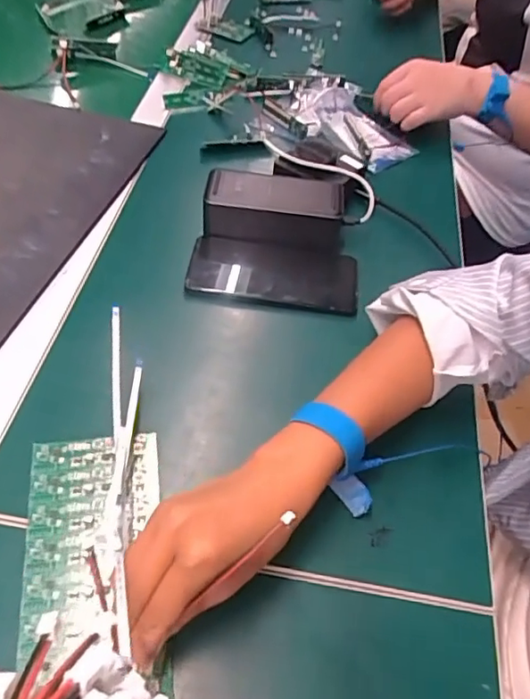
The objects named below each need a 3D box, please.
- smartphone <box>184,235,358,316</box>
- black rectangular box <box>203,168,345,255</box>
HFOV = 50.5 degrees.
[{"bbox_3d":[0.008,-0.072,0.527,0.152,0.013,0.075,7,53,-1],"label":"smartphone"},{"bbox_3d":[0.009,-0.135,0.546,0.132,0.047,0.057,4,53,-3],"label":"black rectangular box"}]

